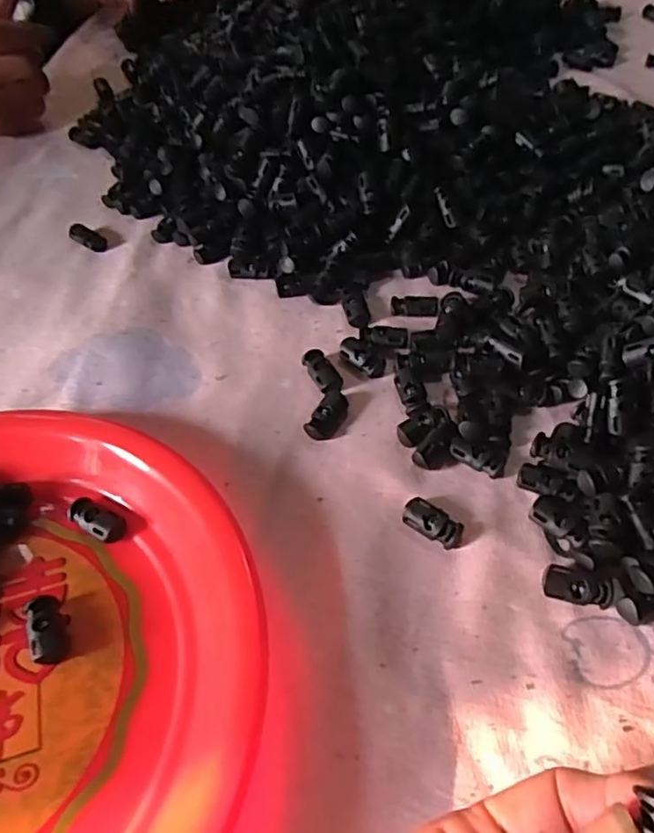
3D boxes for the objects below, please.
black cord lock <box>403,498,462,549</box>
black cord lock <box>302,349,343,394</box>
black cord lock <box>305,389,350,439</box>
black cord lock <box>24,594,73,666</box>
[{"bbox_3d":[0.049,0.049,0.287,0.028,0.007,0.014,32,63,24],"label":"black cord lock"},{"bbox_3d":[-0.002,-0.024,0.344,0.015,0.008,0.032,-22,56,-10],"label":"black cord lock"},{"bbox_3d":[0.002,-0.001,0.327,0.015,0.008,0.030,22,60,18],"label":"black cord lock"},{"bbox_3d":[-0.117,0.090,0.263,0.015,0.008,0.029,-21,56,-10],"label":"black cord lock"}]

